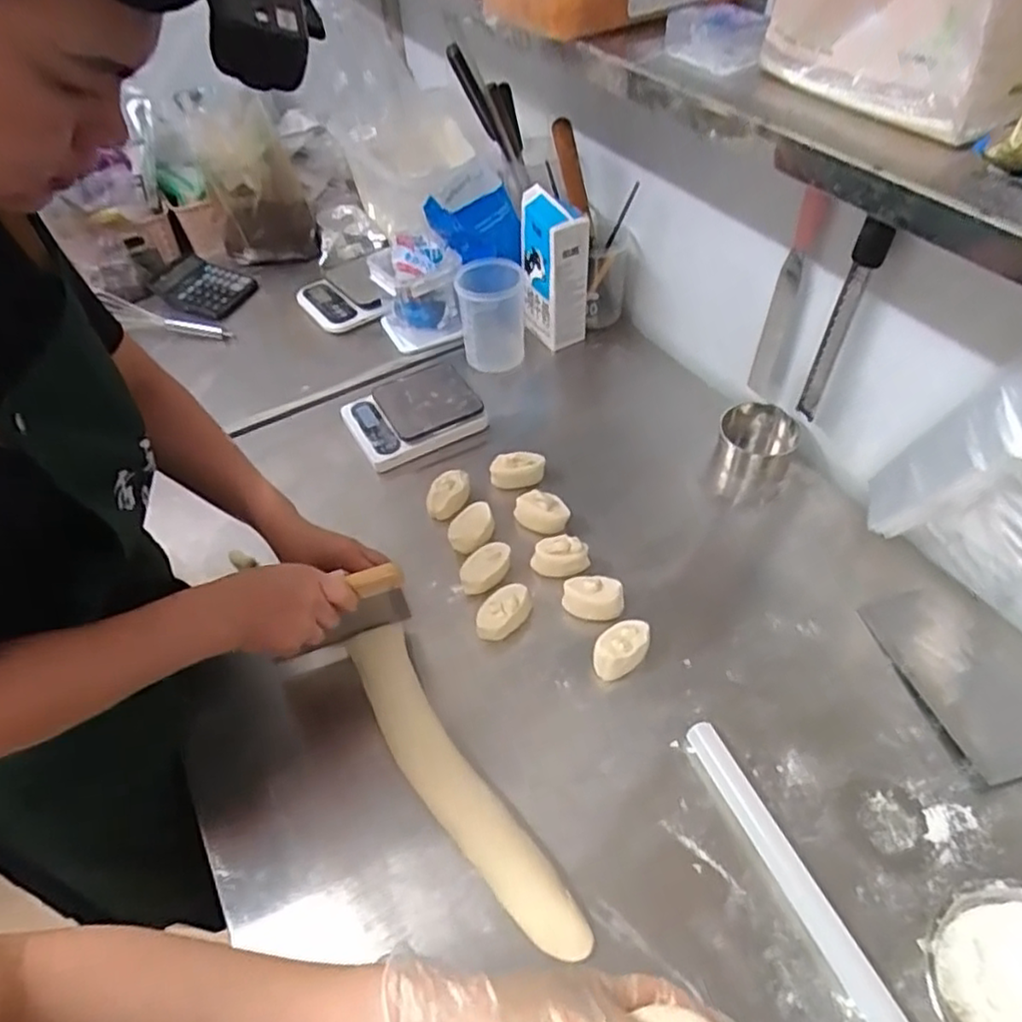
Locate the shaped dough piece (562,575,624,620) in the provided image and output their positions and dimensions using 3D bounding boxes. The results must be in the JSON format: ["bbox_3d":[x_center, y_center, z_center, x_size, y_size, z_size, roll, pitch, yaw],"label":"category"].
[{"bbox_3d":[0.090,0.096,0.747,0.064,0.037,0.037,6,51,9],"label":"shaped dough piece"}]

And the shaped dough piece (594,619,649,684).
[{"bbox_3d":[0.114,0.146,0.704,0.039,0.041,0.065,34,60,28],"label":"shaped dough piece"}]

